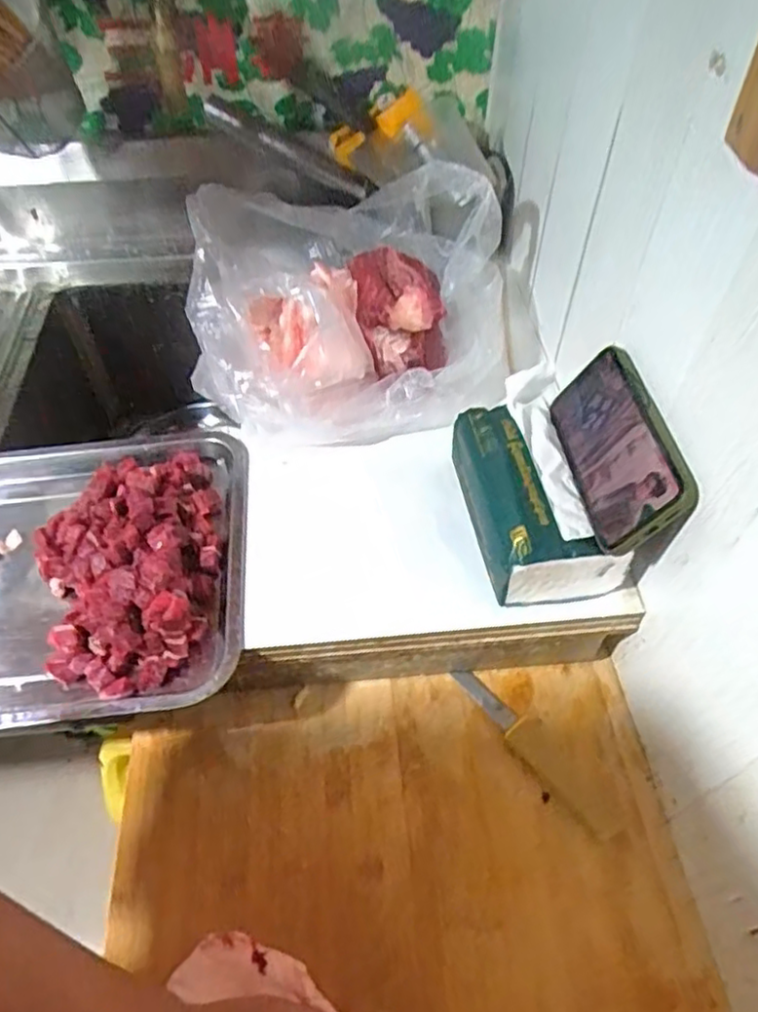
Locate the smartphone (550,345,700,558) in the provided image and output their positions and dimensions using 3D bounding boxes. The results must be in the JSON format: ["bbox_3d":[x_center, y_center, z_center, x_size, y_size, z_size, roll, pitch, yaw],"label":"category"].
[{"bbox_3d":[0.162,-0.041,0.458,0.010,0.077,0.141,13,47,-25],"label":"smartphone"}]

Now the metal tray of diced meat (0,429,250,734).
[{"bbox_3d":[-0.288,0.050,0.524,0.365,0.058,0.260,-5,51,-4],"label":"metal tray of diced meat"}]

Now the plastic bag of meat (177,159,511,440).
[{"bbox_3d":[-0.027,-0.187,0.601,0.271,0.136,0.221,0,51,1],"label":"plastic bag of meat"}]

